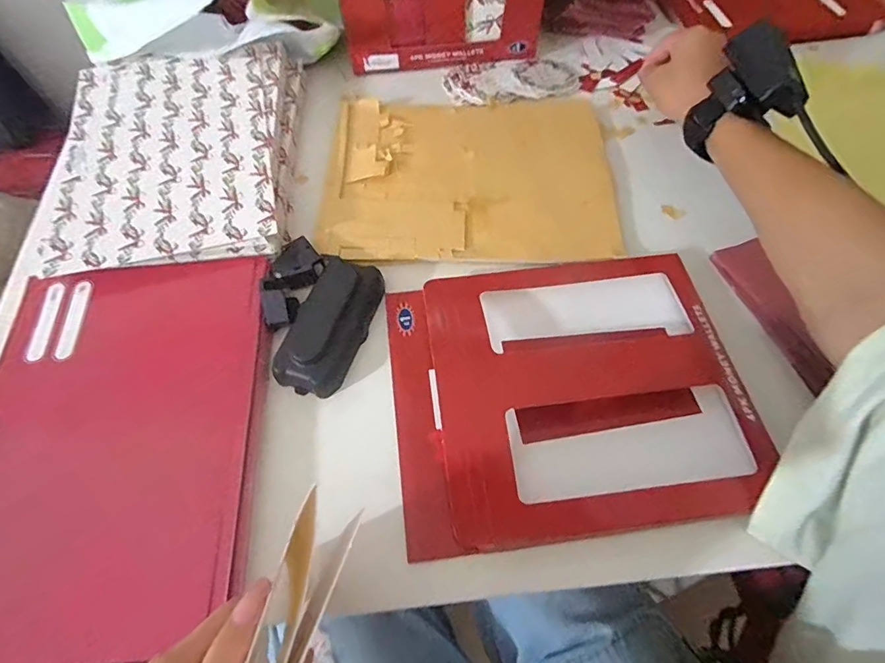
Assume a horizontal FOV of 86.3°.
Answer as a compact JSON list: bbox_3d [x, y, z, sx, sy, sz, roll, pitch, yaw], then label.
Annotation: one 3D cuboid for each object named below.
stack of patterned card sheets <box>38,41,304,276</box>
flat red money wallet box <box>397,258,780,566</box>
[{"bbox_3d":[-0.233,-0.162,0.428,0.197,0.030,0.255,-9,61,-4],"label":"stack of patterned card sheets"},{"bbox_3d":[0.083,0.033,0.325,0.230,0.012,0.194,-7,61,-3],"label":"flat red money wallet box"}]

